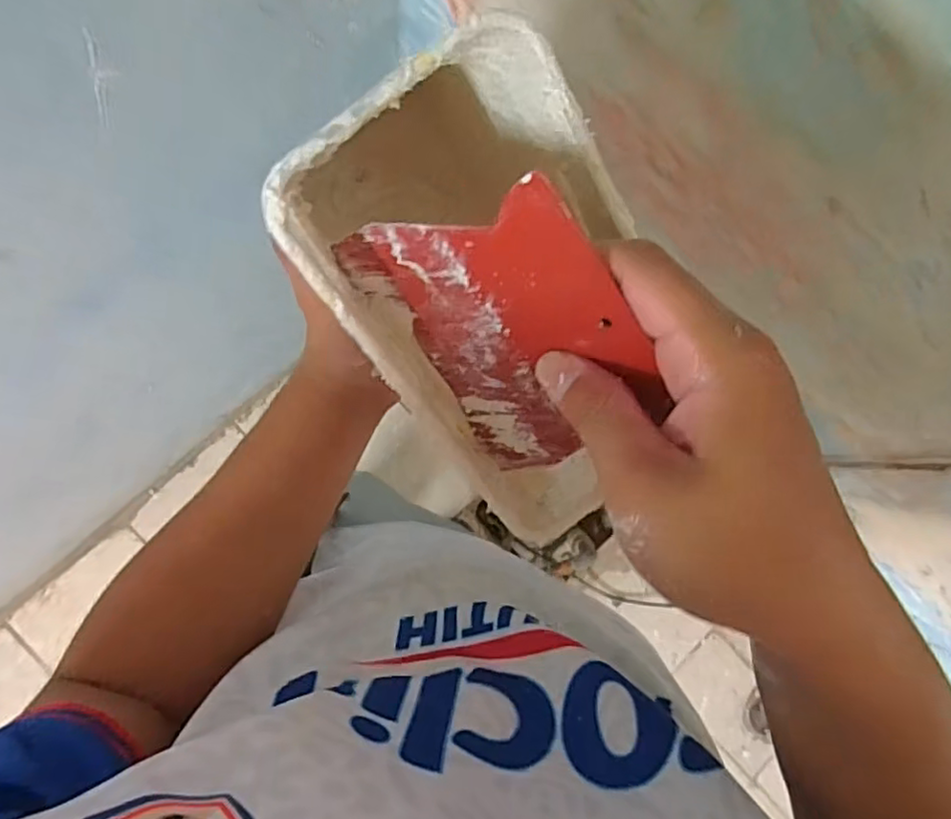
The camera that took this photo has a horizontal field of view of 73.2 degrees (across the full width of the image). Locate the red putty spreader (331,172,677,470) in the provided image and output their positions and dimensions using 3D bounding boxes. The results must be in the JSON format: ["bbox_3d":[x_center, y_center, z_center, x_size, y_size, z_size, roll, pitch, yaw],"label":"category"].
[{"bbox_3d":[0.013,-0.024,0.234,0.118,0.101,0.007,51,52,-25],"label":"red putty spreader"}]

